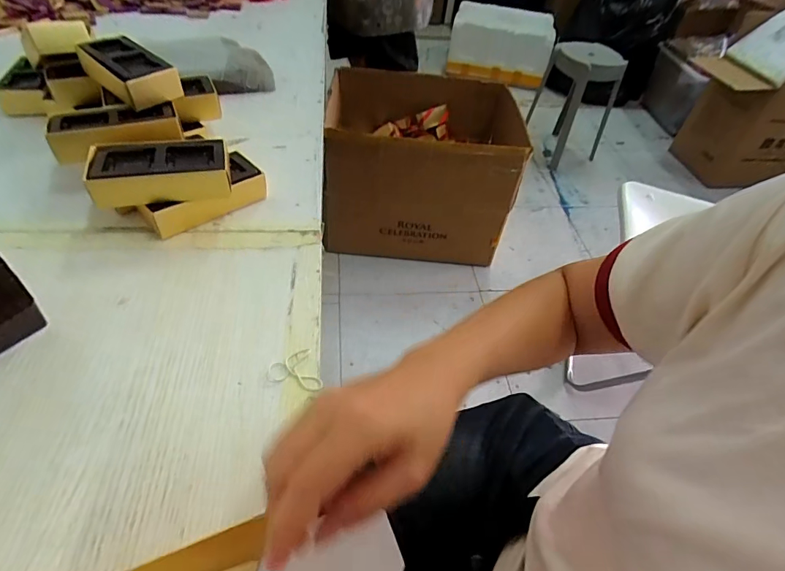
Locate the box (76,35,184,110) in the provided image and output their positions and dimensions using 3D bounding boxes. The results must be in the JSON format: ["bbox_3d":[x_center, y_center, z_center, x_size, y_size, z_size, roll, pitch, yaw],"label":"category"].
[{"bbox_3d":[-0.281,-0.228,0.463,0.112,0.036,0.053,33,52,22],"label":"box"}]

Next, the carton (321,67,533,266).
[{"bbox_3d":[0.096,-0.379,1.443,0.572,0.450,0.436,2,47,-5],"label":"carton"}]

